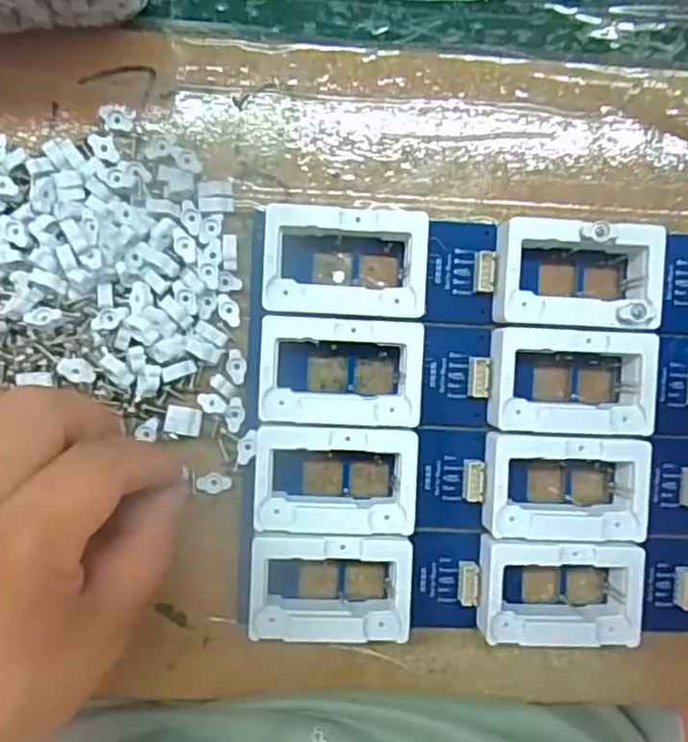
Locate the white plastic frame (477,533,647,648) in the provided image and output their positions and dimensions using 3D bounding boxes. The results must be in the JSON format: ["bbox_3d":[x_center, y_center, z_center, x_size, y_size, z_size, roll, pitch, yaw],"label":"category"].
[{"bbox_3d":[0.083,0.085,0.263,0.064,0.018,0.041,4,91,-4],"label":"white plastic frame"}]

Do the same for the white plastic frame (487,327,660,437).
[{"bbox_3d":[0.087,0.003,0.259,0.063,0.017,0.039,3,91,-4],"label":"white plastic frame"}]

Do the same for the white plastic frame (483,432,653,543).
[{"bbox_3d":[0.085,0.045,0.261,0.063,0.017,0.041,3,91,-3],"label":"white plastic frame"}]

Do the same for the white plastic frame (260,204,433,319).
[{"bbox_3d":[0.000,-0.041,0.255,0.060,0.017,0.040,3,91,-3],"label":"white plastic frame"}]

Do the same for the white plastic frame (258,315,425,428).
[{"bbox_3d":[-0.001,0.000,0.256,0.061,0.016,0.040,3,91,-3],"label":"white plastic frame"}]

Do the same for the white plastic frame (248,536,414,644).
[{"bbox_3d":[-0.005,0.083,0.259,0.060,0.019,0.040,1,92,-3],"label":"white plastic frame"}]

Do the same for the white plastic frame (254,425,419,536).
[{"bbox_3d":[-0.003,0.041,0.257,0.060,0.017,0.040,2,91,-3],"label":"white plastic frame"}]

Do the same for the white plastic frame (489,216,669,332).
[{"bbox_3d":[0.089,-0.037,0.258,0.062,0.020,0.039,2,91,-3],"label":"white plastic frame"}]

